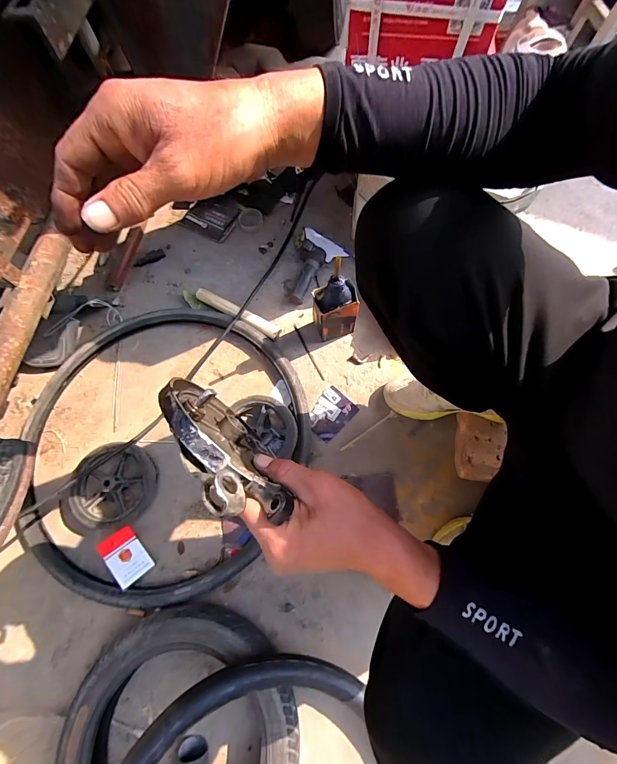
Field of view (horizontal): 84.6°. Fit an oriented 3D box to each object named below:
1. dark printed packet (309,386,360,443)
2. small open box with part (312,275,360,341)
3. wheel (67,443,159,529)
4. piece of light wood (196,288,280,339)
[{"bbox_3d":[0.045,0.069,0.718,0.078,0.011,0.099,42,83,9],"label":"dark printed packet"},{"bbox_3d":[0.054,-0.153,0.692,0.082,0.194,0.058,-18,71,-4],"label":"small open box with part"},{"bbox_3d":[-0.373,0.198,0.653,0.150,0.041,0.146,-1,70,2],"label":"wheel"},{"bbox_3d":[-0.159,-0.161,0.769,0.212,0.026,0.032,29,74,12],"label":"piece of light wood"}]

